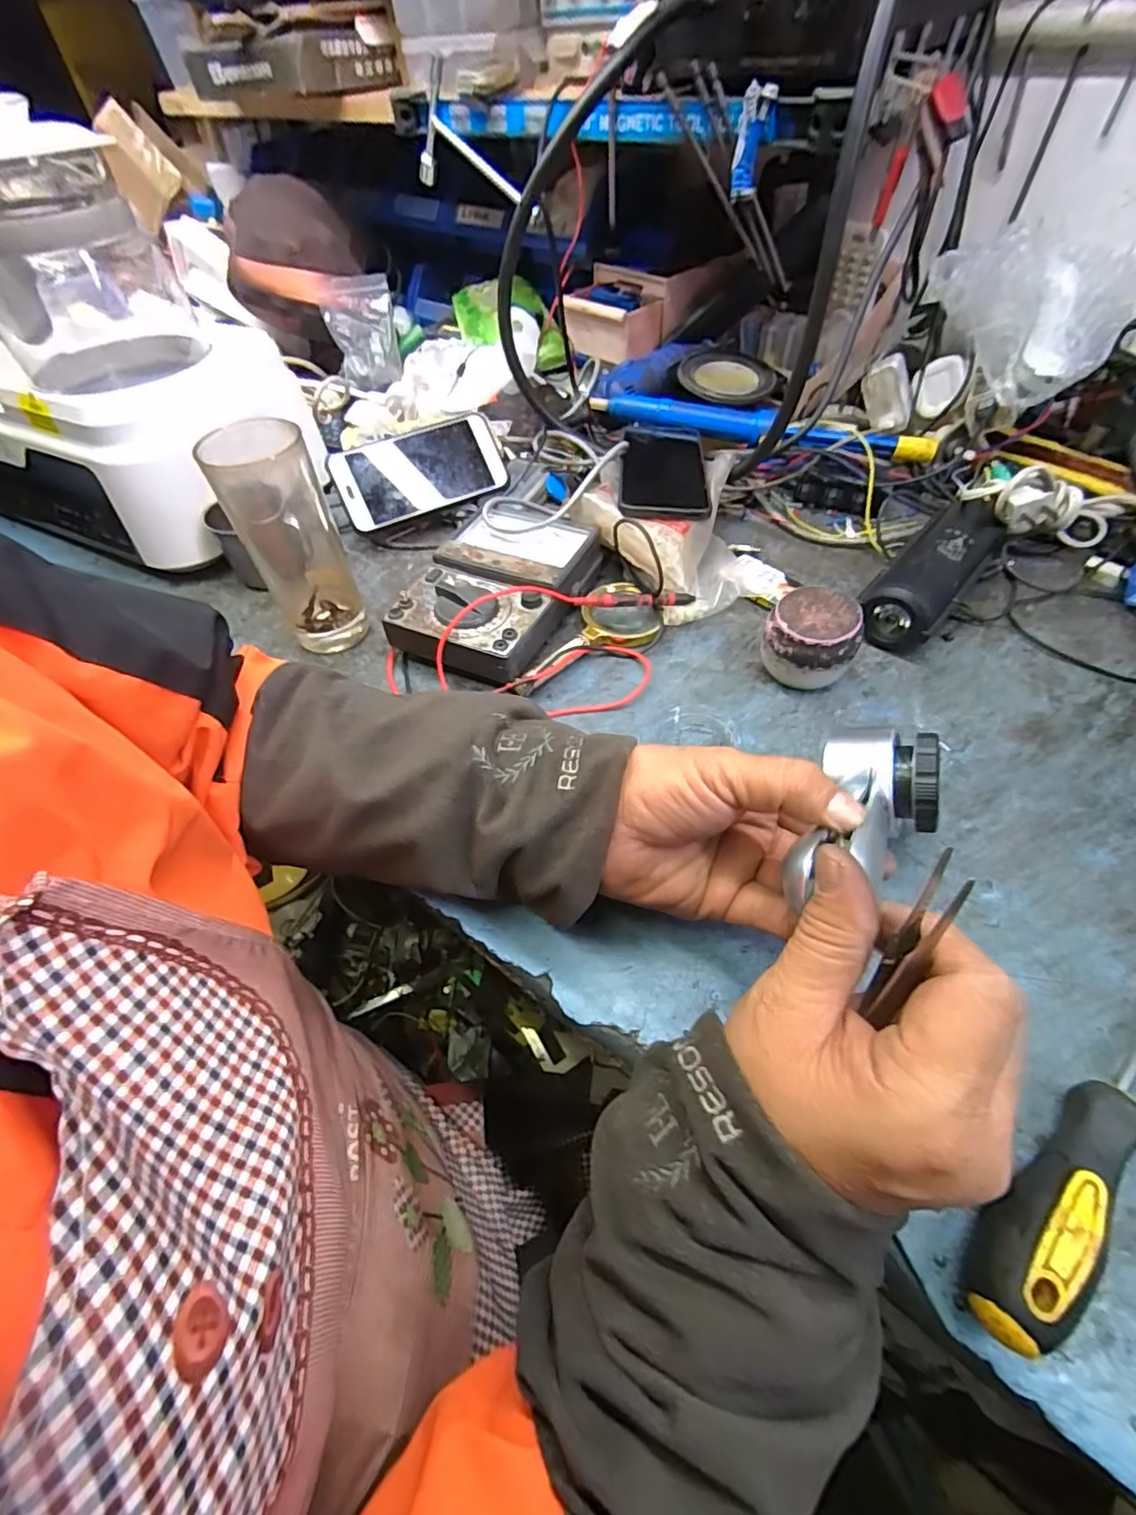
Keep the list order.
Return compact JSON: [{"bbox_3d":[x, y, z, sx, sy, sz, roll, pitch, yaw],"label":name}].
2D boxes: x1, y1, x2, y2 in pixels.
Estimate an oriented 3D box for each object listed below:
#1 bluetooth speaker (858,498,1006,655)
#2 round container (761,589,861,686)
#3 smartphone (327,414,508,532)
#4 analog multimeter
[{"bbox_3d":[0.281,-0.140,0.447,0.056,0.056,0.148,35,61,25],"label":"bluetooth speaker"},{"bbox_3d":[0.171,-0.080,0.410,0.060,0.058,0.060,-1,53,1],"label":"round container"},{"bbox_3d":[-0.139,-0.273,0.546,0.158,0.011,0.080,-26,87,-12],"label":"smartphone"},{"bbox_3d":[-0.053,-0.139,0.463,0.115,0.043,0.189,19,56,16],"label":"analog multimeter"}]

